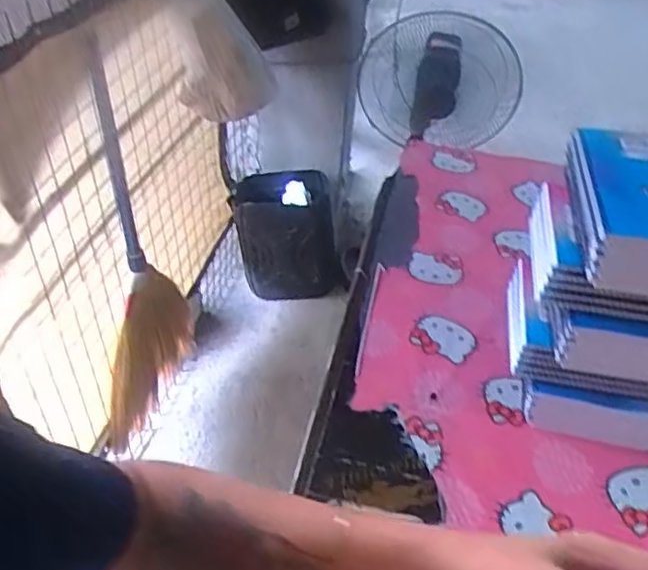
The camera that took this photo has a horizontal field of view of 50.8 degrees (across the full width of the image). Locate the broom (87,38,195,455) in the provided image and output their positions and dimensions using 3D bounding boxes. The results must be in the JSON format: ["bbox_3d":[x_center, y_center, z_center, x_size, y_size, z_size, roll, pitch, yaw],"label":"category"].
[{"bbox_3d":[-0.394,-0.044,1.485,0.090,0.877,0.457,4,41,0],"label":"broom"}]

